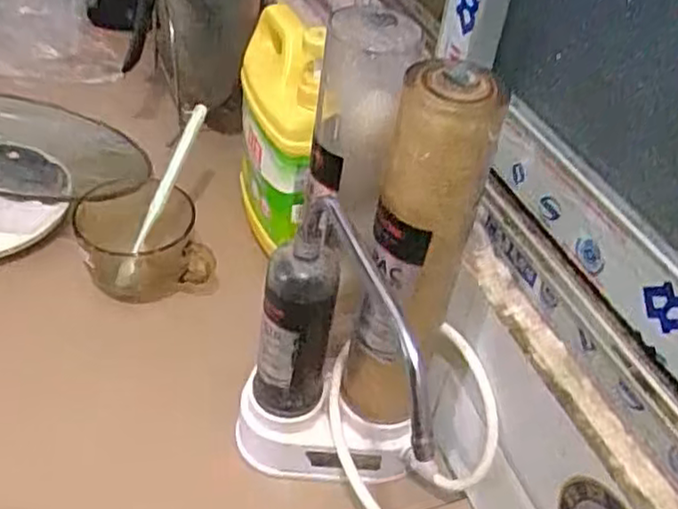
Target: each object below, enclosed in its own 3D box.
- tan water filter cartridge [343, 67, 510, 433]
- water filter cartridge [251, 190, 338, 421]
[{"bbox_3d":[0.046,0.006,0.434,0.057,0.254,0.046,11,43,4],"label":"tan water filter cartridge"},{"bbox_3d":[-0.028,0.035,0.465,0.049,0.177,0.047,3,43,-4],"label":"water filter cartridge"}]

